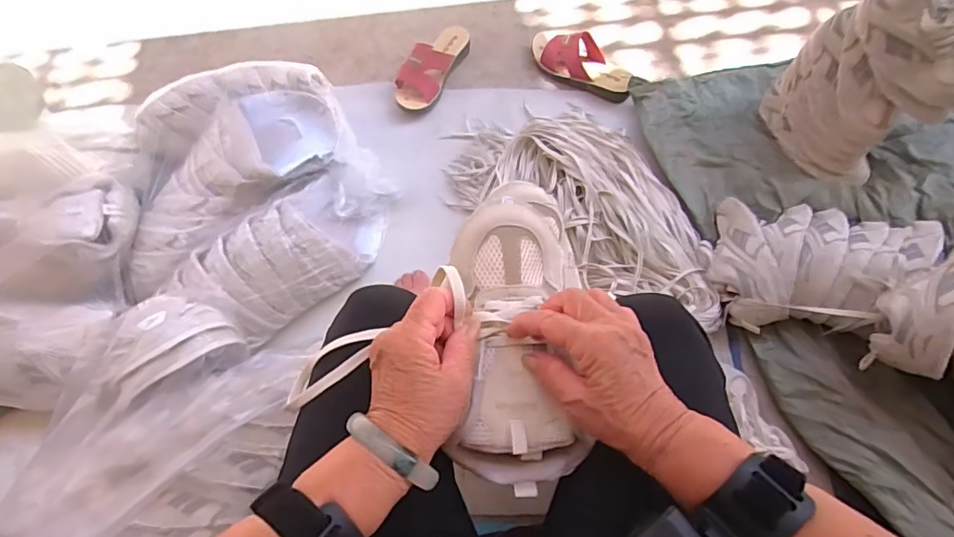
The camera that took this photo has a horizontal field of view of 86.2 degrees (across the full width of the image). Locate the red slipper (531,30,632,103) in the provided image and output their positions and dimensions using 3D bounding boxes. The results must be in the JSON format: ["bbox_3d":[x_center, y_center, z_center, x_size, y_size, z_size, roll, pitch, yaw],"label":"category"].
[{"bbox_3d":[0.210,-0.419,1.042,0.234,0.076,0.081,34,75,12],"label":"red slipper"}]

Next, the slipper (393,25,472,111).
[{"bbox_3d":[-0.093,-0.415,1.039,0.087,0.076,0.221,25,73,10],"label":"slipper"}]

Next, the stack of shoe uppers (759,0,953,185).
[{"bbox_3d":[0.638,-0.305,0.829,0.225,0.304,0.126,32,74,12],"label":"stack of shoe uppers"}]

